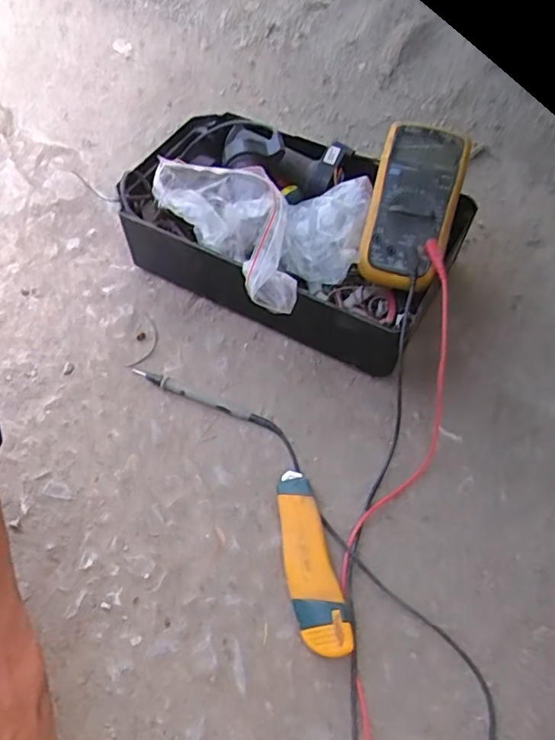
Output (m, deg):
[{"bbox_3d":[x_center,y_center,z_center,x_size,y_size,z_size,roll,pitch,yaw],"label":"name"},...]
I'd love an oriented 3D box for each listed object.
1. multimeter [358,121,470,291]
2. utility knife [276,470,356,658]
[{"bbox_3d":[0.136,-0.172,0.588,0.090,0.036,0.178,17,77,8],"label":"multimeter"},{"bbox_3d":[0.024,0.156,0.477,0.038,0.024,0.151,-10,57,-10],"label":"utility knife"}]

